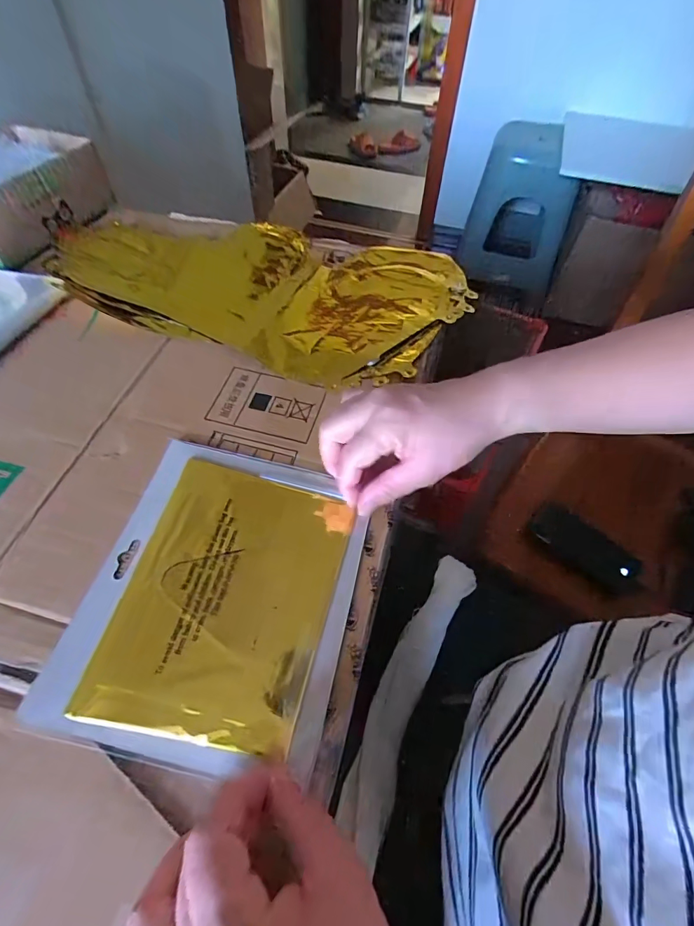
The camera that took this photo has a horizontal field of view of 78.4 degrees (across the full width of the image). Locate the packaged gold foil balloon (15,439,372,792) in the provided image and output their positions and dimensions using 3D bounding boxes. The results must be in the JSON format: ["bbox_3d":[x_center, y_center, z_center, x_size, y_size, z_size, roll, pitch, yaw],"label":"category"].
[{"bbox_3d":[-0.080,0.078,0.277,0.163,0.013,0.191,12,56,7],"label":"packaged gold foil balloon"}]

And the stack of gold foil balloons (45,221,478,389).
[{"bbox_3d":[-0.099,-0.195,0.467,0.432,0.032,0.225,16,57,10],"label":"stack of gold foil balloons"}]

